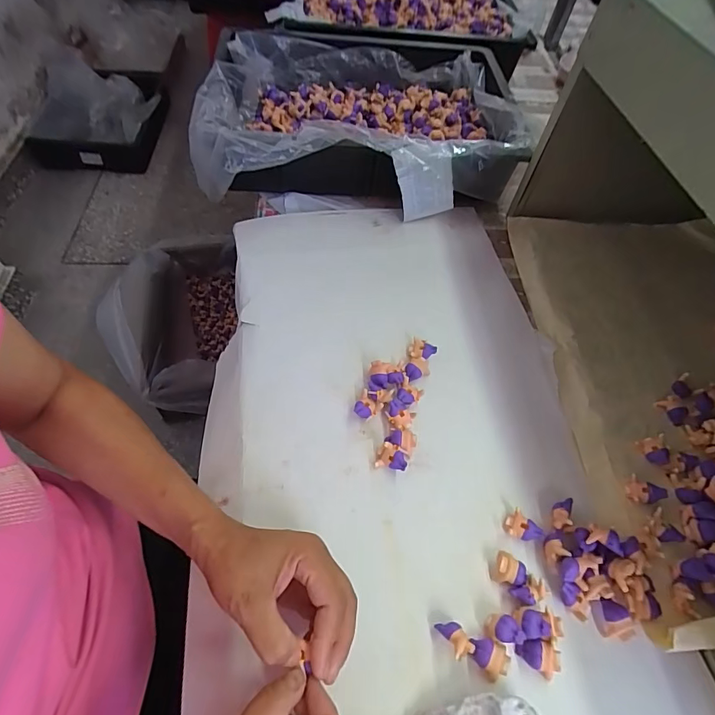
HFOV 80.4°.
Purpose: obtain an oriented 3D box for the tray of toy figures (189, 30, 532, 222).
[{"bbox_3d":[0.013,-0.387,0.674,0.482,0.101,0.400,-1,57,-5],"label":"tray of toy figures"}]

